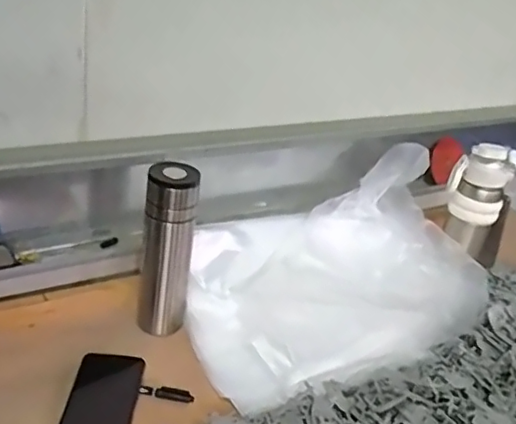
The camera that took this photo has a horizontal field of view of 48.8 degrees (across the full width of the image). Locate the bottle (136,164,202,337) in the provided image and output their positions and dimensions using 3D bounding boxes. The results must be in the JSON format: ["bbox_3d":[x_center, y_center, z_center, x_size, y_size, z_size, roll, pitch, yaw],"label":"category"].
[{"bbox_3d":[-0.121,0.055,0.755,0.066,0.228,0.059,9,28,-1],"label":"bottle"}]

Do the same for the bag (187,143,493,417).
[{"bbox_3d":[0.134,0.067,0.826,0.475,0.141,0.279,-14,36,-28],"label":"bag"}]

